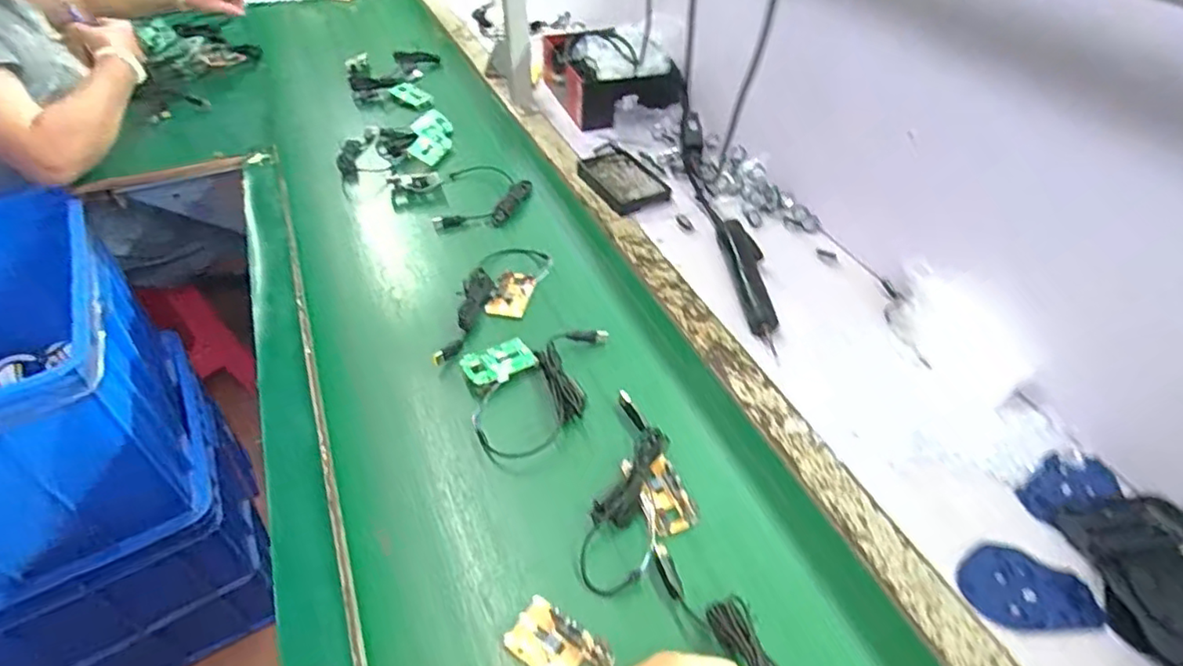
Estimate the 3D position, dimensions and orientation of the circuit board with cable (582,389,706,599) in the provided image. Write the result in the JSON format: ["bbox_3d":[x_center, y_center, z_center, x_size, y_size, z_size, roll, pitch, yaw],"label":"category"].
[{"bbox_3d":[0.053,0.140,0.554,0.091,0.022,0.197,13,50,7],"label":"circuit board with cable"}]

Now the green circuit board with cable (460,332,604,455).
[{"bbox_3d":[-0.054,0.059,0.640,0.157,0.017,0.160,-4,50,-7],"label":"green circuit board with cable"}]

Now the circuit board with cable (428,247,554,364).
[{"bbox_3d":[-0.114,-0.043,0.742,0.093,0.019,0.237,11,50,6],"label":"circuit board with cable"}]

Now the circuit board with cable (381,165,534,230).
[{"bbox_3d":[-0.194,-0.214,0.911,0.200,0.022,0.169,-14,52,-15],"label":"circuit board with cable"}]

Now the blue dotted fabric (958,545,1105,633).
[{"bbox_3d":[0.365,0.214,0.510,0.109,0.010,0.070,1,50,-2],"label":"blue dotted fabric"}]

